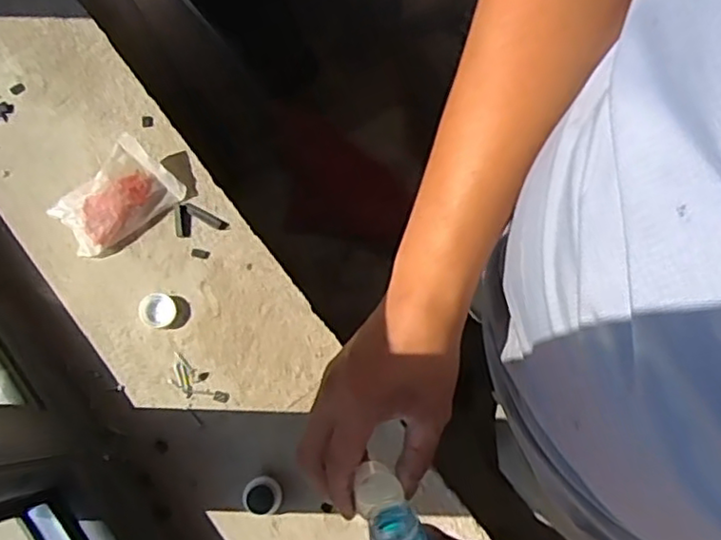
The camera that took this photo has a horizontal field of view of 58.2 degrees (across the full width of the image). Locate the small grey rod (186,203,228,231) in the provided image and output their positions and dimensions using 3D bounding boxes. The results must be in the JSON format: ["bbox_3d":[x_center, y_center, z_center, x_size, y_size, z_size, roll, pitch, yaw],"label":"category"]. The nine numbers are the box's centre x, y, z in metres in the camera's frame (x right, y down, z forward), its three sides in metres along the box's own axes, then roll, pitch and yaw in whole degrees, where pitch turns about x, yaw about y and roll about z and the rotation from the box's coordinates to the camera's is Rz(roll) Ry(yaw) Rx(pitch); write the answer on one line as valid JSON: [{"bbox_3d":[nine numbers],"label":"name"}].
[{"bbox_3d":[-0.146,-0.050,0.614,0.044,0.004,0.011,29,79,5],"label":"small grey rod"}]

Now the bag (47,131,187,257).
[{"bbox_3d":[-0.226,-0.064,0.602,0.066,0.030,0.105,42,81,7],"label":"bag"}]

